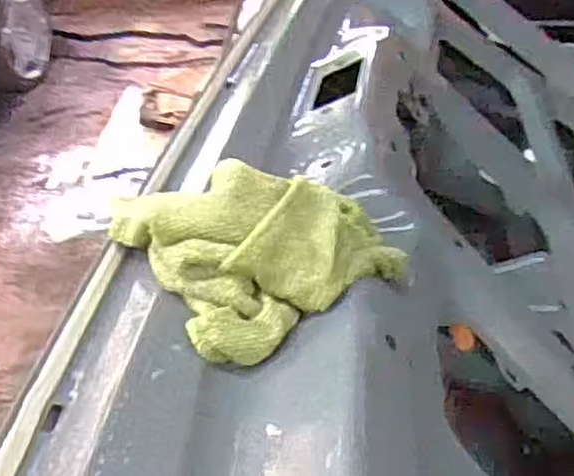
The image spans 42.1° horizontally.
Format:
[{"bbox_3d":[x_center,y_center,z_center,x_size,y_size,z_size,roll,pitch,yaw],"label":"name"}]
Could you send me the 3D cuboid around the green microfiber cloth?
[{"bbox_3d":[-0.007,-0.007,0.376,0.137,0.058,0.116,-21,40,-28],"label":"green microfiber cloth"}]

